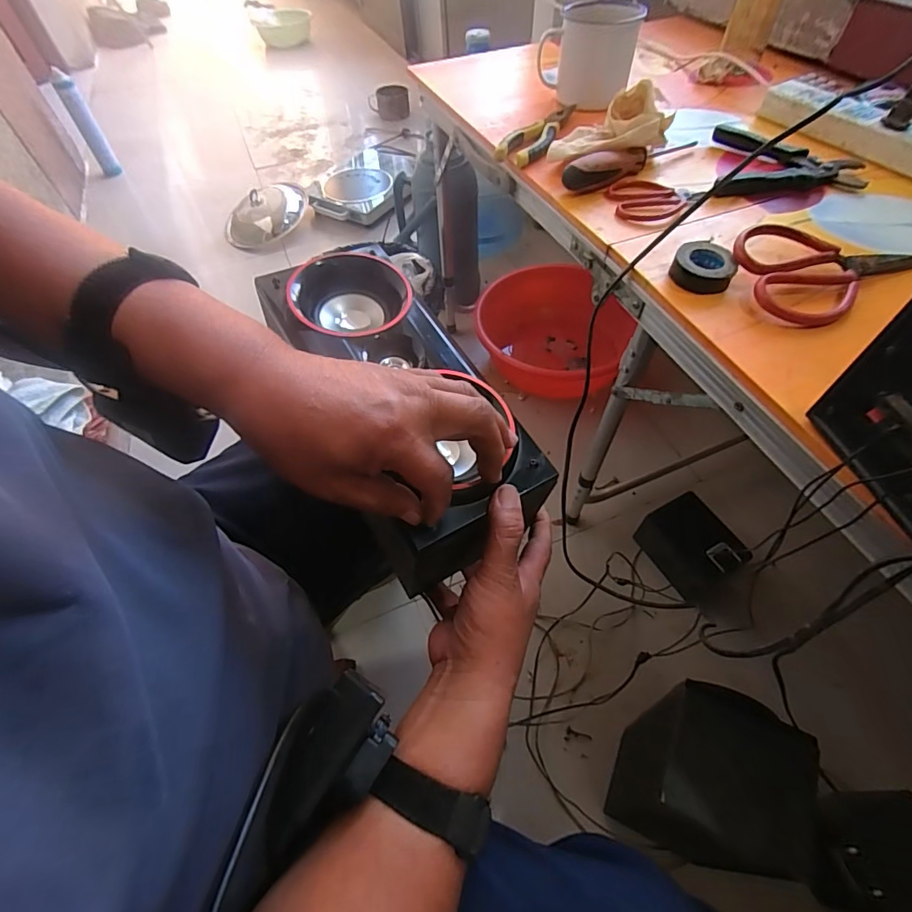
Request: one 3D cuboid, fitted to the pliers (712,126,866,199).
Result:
[{"bbox_3d":[0.369,-0.324,0.531,0.148,0.016,0.136,12,56,12],"label":"pliers"}]

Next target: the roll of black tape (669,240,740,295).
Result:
[{"bbox_3d":[0.223,-0.173,0.429,0.051,0.019,0.053,17,58,15],"label":"roll of black tape"}]

